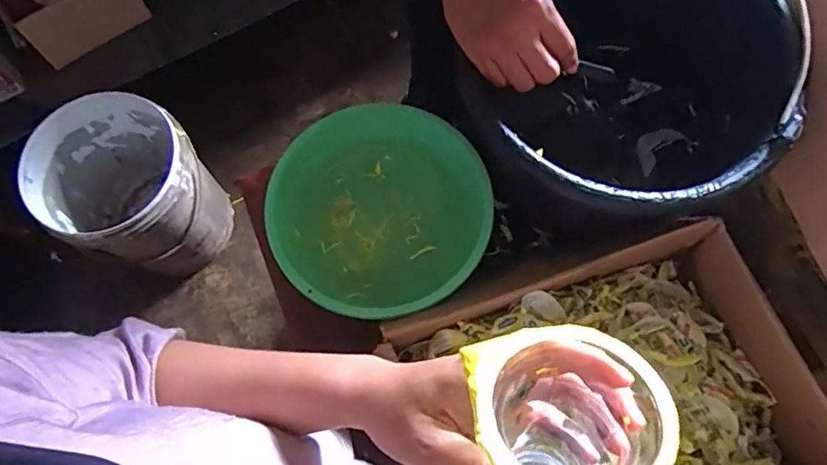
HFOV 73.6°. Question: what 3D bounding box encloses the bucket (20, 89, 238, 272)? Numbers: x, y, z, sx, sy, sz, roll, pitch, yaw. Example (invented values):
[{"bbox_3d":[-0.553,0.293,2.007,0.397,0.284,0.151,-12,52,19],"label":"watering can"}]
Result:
[{"bbox_3d":[-0.587,-0.090,1.182,0.306,0.344,0.292,-1,73,2],"label":"bucket"}]

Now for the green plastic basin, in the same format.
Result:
[{"bbox_3d":[-0.033,-0.023,0.609,0.234,0.070,0.216,-1,73,2],"label":"green plastic basin"}]

